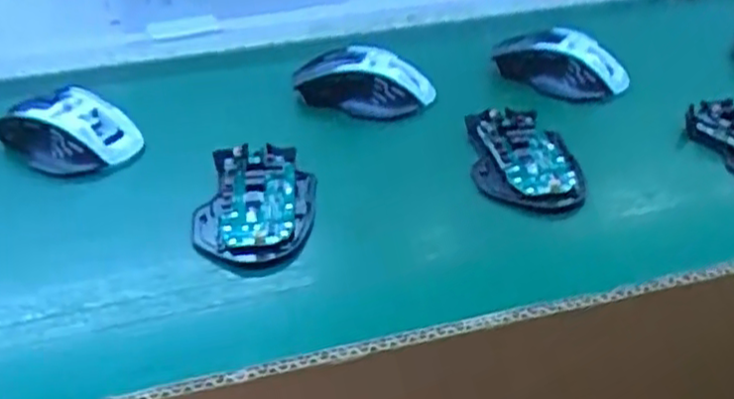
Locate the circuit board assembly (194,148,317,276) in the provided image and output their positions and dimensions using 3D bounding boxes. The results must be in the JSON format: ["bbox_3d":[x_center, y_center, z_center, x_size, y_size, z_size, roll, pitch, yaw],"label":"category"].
[{"bbox_3d":[-0.072,0.004,0.450,0.074,0.030,0.101,1,35,5],"label":"circuit board assembly"}]

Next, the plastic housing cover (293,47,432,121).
[{"bbox_3d":[-0.004,-0.094,0.551,0.111,0.044,0.046,4,35,9],"label":"plastic housing cover"}]

